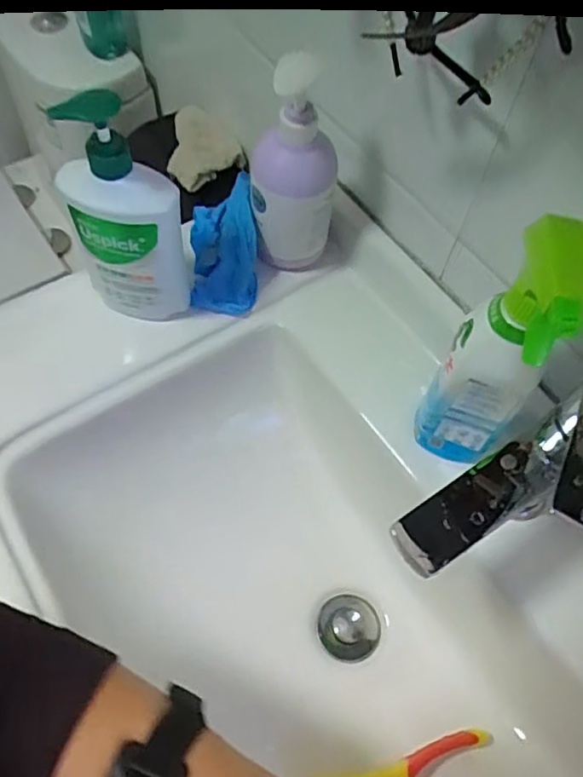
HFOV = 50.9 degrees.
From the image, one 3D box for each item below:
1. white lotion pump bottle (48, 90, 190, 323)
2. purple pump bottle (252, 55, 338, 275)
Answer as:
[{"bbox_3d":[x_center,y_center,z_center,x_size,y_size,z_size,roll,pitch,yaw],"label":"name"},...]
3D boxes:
[{"bbox_3d":[-0.139,-0.137,0.514,0.086,0.221,0.074,-19,63,-14],"label":"white lotion pump bottle"},{"bbox_3d":[0.003,-0.205,0.564,0.077,0.184,0.091,3,60,-2],"label":"purple pump bottle"}]

